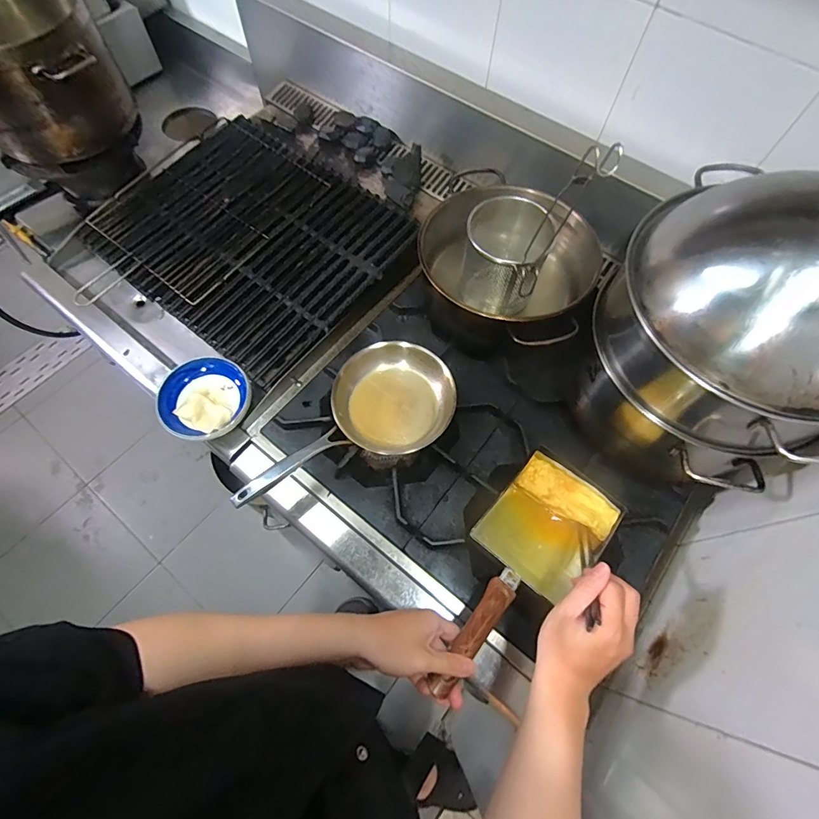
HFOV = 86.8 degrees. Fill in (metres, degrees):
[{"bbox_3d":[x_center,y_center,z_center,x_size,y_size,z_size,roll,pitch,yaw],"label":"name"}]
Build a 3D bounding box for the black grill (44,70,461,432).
[{"bbox_3d":[-0.311,-0.389,0.941,0.628,0.093,0.729,37,69,14],"label":"black grill"}]

